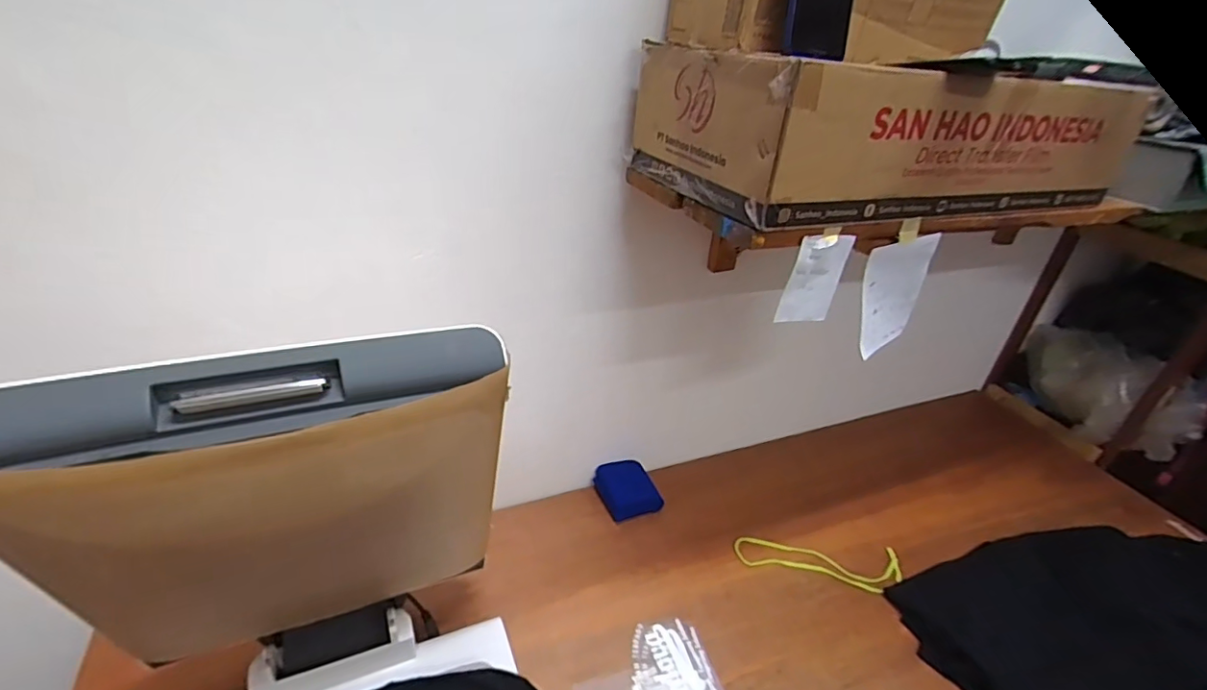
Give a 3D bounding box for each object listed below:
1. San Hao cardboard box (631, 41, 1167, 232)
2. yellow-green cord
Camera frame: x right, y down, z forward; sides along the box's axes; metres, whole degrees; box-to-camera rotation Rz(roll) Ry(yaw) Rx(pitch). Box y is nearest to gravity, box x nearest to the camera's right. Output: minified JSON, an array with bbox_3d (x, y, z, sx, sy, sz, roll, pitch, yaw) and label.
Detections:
[{"bbox_3d":[0.371,-0.275,0.710,0.598,0.146,0.274,-5,34,-20],"label":"San Hao cardboard box"},{"bbox_3d":[0.395,0.394,1.008,0.298,0.019,0.087,7,32,-2],"label":"yellow-green cord"}]

